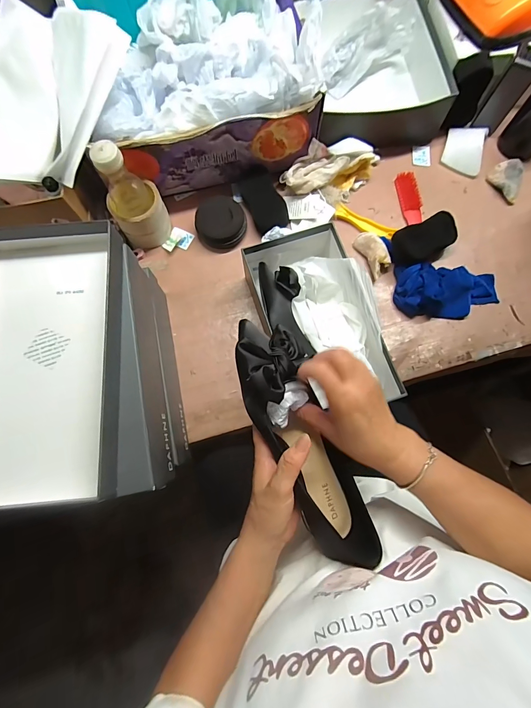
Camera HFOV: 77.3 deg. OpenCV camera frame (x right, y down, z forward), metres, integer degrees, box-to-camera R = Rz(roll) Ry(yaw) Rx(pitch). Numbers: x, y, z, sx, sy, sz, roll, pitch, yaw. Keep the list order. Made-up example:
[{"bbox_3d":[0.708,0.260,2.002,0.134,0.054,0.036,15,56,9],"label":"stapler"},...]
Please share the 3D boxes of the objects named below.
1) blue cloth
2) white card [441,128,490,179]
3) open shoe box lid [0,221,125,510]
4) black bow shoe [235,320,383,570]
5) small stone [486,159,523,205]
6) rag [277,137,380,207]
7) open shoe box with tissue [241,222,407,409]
[{"bbox_3d":[0.324,-0.114,0.580,0.178,0.043,0.094,3,77,1],"label":"blue cloth"},{"bbox_3d":[0.390,-0.397,0.655,0.072,0.026,0.083,11,107,20],"label":"white card"},{"bbox_3d":[-0.247,-0.005,0.371,0.165,0.041,0.329,-4,77,-1],"label":"open shoe box lid"},{"bbox_3d":[0.040,0.086,0.345,0.076,0.066,0.260,-25,93,-6],"label":"black bow shoe"},{"bbox_3d":[0.473,-0.336,0.641,0.056,0.031,0.078,-33,79,-7],"label":"small stone"},{"bbox_3d":[0.125,-0.345,0.622,0.181,0.057,0.107,-37,79,-8],"label":"rag"},{"bbox_3d":[0.079,-0.056,0.537,0.169,0.102,0.287,-14,77,-3],"label":"open shoe box with tissue"}]

